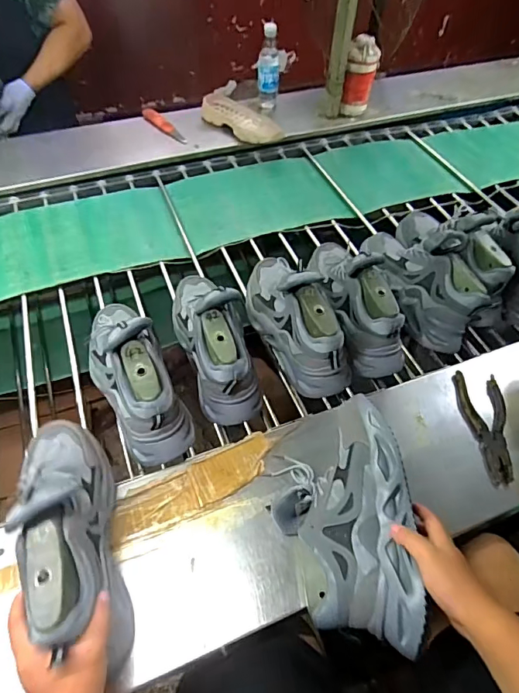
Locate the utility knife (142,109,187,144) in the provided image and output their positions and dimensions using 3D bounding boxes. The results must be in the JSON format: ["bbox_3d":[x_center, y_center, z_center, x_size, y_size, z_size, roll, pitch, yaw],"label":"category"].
[{"bbox_3d":[-0.275,-0.646,1.338,0.192,0.023,0.033,43,59,17],"label":"utility knife"}]

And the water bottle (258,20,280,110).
[{"bbox_3d":[0.031,-0.832,1.372,0.074,0.215,0.071,5,53,2],"label":"water bottle"}]

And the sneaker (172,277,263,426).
[{"bbox_3d":[-0.081,-0.025,0.772,0.115,0.148,0.292,-11,54,-10],"label":"sneaker"}]

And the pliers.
[{"bbox_3d":[0.359,0.122,0.726,0.071,0.019,0.188,5,53,2],"label":"pliers"}]

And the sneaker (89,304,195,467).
[{"bbox_3d":[-0.207,0.029,0.717,0.104,0.151,0.296,-24,57,-19],"label":"sneaker"}]

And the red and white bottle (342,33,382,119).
[{"bbox_3d":[0.297,-0.789,1.341,0.092,0.194,0.076,9,53,5],"label":"red and white bottle"}]

